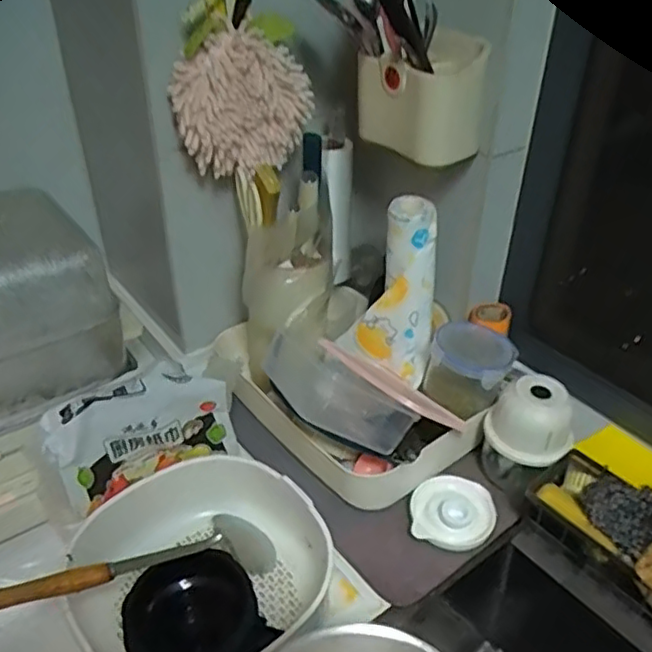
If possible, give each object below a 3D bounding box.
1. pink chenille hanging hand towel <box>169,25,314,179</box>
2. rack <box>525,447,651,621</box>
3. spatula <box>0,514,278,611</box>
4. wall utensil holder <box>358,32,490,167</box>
[{"bbox_3d":[-0.095,-0.256,0.749,0.158,0.149,0.042,-24,43,-30],"label":"pink chenille hanging hand towel"},{"bbox_3d":[0.321,0.226,0.660,0.114,0.081,0.234,-24,43,-29],"label":"rack"},{"bbox_3d":[-0.177,0.226,0.621,0.287,0.029,0.073,2,29,-38],"label":"spatula"},{"bbox_3d":[0.107,-0.265,0.741,0.084,0.119,0.130,-22,42,-27],"label":"wall utensil holder"}]

